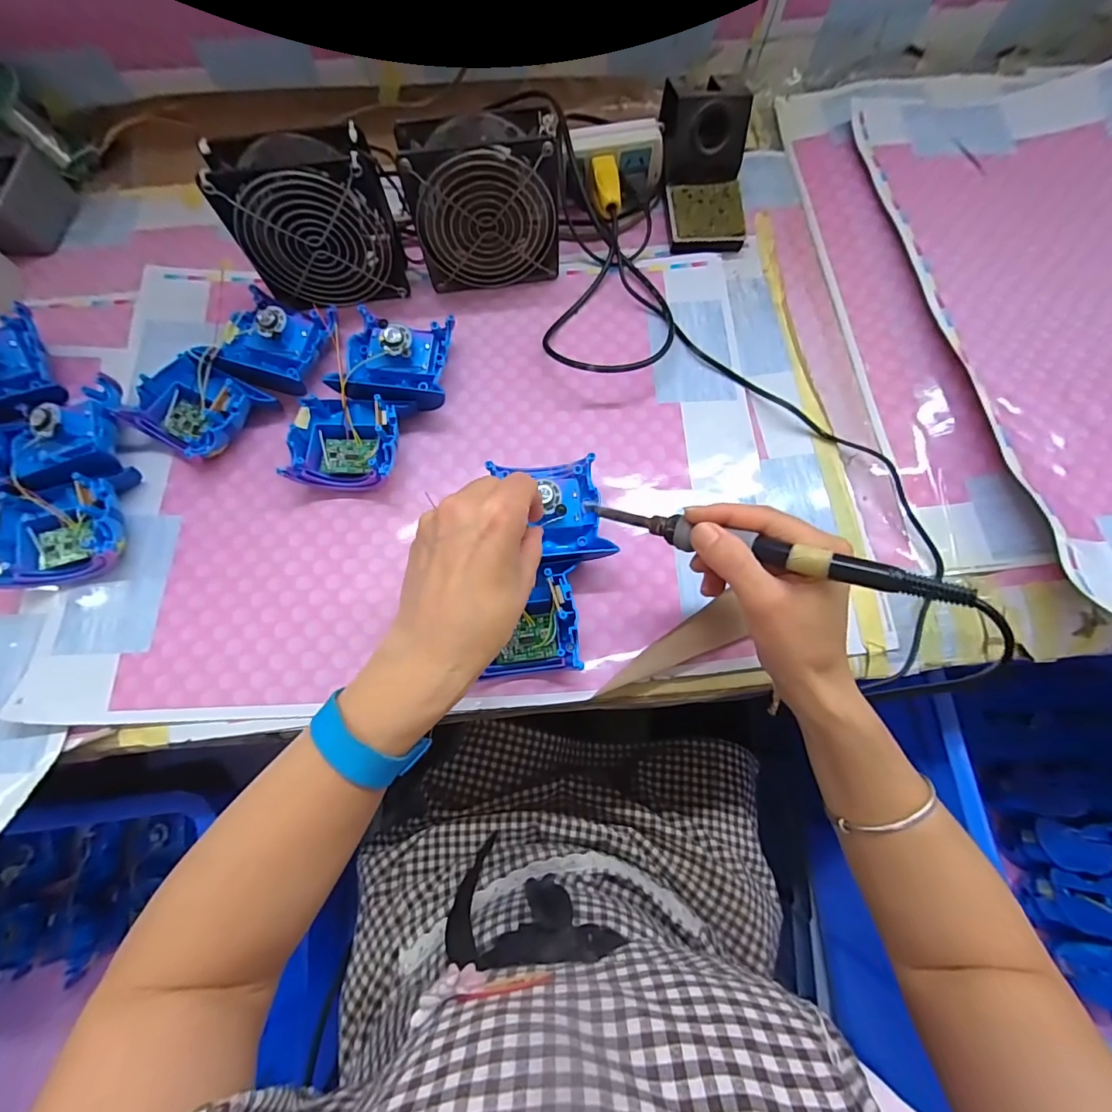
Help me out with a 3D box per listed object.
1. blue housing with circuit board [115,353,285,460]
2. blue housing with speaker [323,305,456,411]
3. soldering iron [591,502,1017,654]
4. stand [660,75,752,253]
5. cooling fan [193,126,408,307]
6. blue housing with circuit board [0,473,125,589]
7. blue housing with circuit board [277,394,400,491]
[{"bbox_3d":[-0.292,-0.119,0.393,0.083,0.036,0.078,27,74,9],"label":"blue housing with circuit board"},{"bbox_3d":[-0.135,-0.162,0.404,0.092,0.043,0.092,4,72,2],"label":"blue housing with speaker"},{"bbox_3d":[0.104,-0.003,0.264,0.224,0.014,0.020,19,74,40],"label":"soldering iron"},{"bbox_3d":[0.142,-0.365,0.448,0.076,0.073,0.131,-8,72,-2],"label":"stand"},{"bbox_3d":[-0.196,-0.272,0.399,0.123,0.115,0.057,-5,72,-1],"label":"cooling fan"},{"bbox_3d":[-0.366,-0.017,0.356,0.080,0.034,0.070,-14,72,-5],"label":"blue housing with circuit board"},{"bbox_3d":[-0.166,-0.090,0.384,0.083,0.037,0.082,-1,72,0],"label":"blue housing with circuit board"}]

